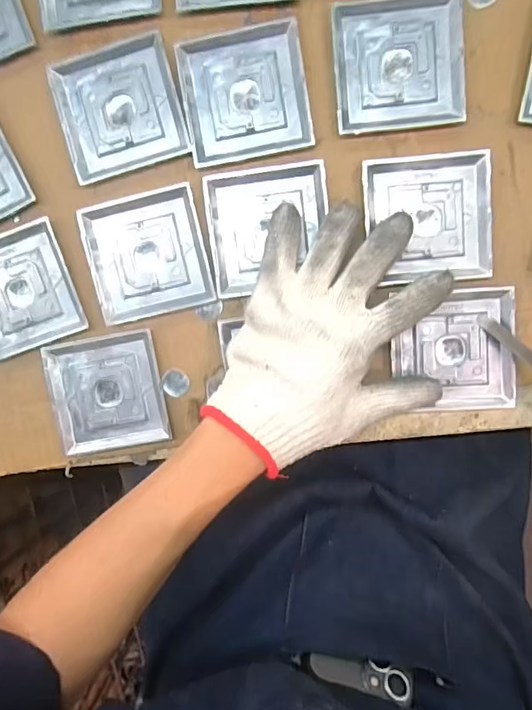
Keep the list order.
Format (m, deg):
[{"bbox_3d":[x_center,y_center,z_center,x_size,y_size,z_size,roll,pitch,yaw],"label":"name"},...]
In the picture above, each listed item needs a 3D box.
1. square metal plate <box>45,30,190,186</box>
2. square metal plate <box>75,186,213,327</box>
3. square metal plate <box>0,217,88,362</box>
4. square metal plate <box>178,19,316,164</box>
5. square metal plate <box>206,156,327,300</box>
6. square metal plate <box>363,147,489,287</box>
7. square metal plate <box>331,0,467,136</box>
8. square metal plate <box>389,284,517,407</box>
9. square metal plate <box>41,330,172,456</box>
[{"bbox_3d":[-0.111,-0.187,0.365,0.089,0.004,0.092,-15,95,6],"label":"square metal plate"},{"bbox_3d":[-0.091,-0.077,0.372,0.090,0.004,0.091,-12,95,6],"label":"square metal plate"},{"bbox_3d":[-0.197,-0.051,0.386,0.087,0.007,0.091,-19,95,6],"label":"square metal plate"},{"bbox_3d":[-0.016,-0.193,0.358,0.089,0.004,0.091,-9,96,5],"label":"square metal plate"},{"bbox_3d":[0.003,-0.095,0.366,0.089,0.007,0.091,-7,96,5],"label":"square metal plate"},{"bbox_3d":[0.119,-0.100,0.357,0.088,0.007,0.091,-4,96,5],"label":"square metal plate"},{"bbox_3d":[0.095,-0.210,0.348,0.090,0.005,0.092,-5,96,5],"label":"square metal plate"},{"bbox_3d":[0.140,-0.003,0.364,0.087,0.011,0.089,-3,96,5],"label":"square metal plate"},{"bbox_3d":[-0.128,0.032,0.391,0.089,0.005,0.091,-10,95,5],"label":"square metal plate"}]

